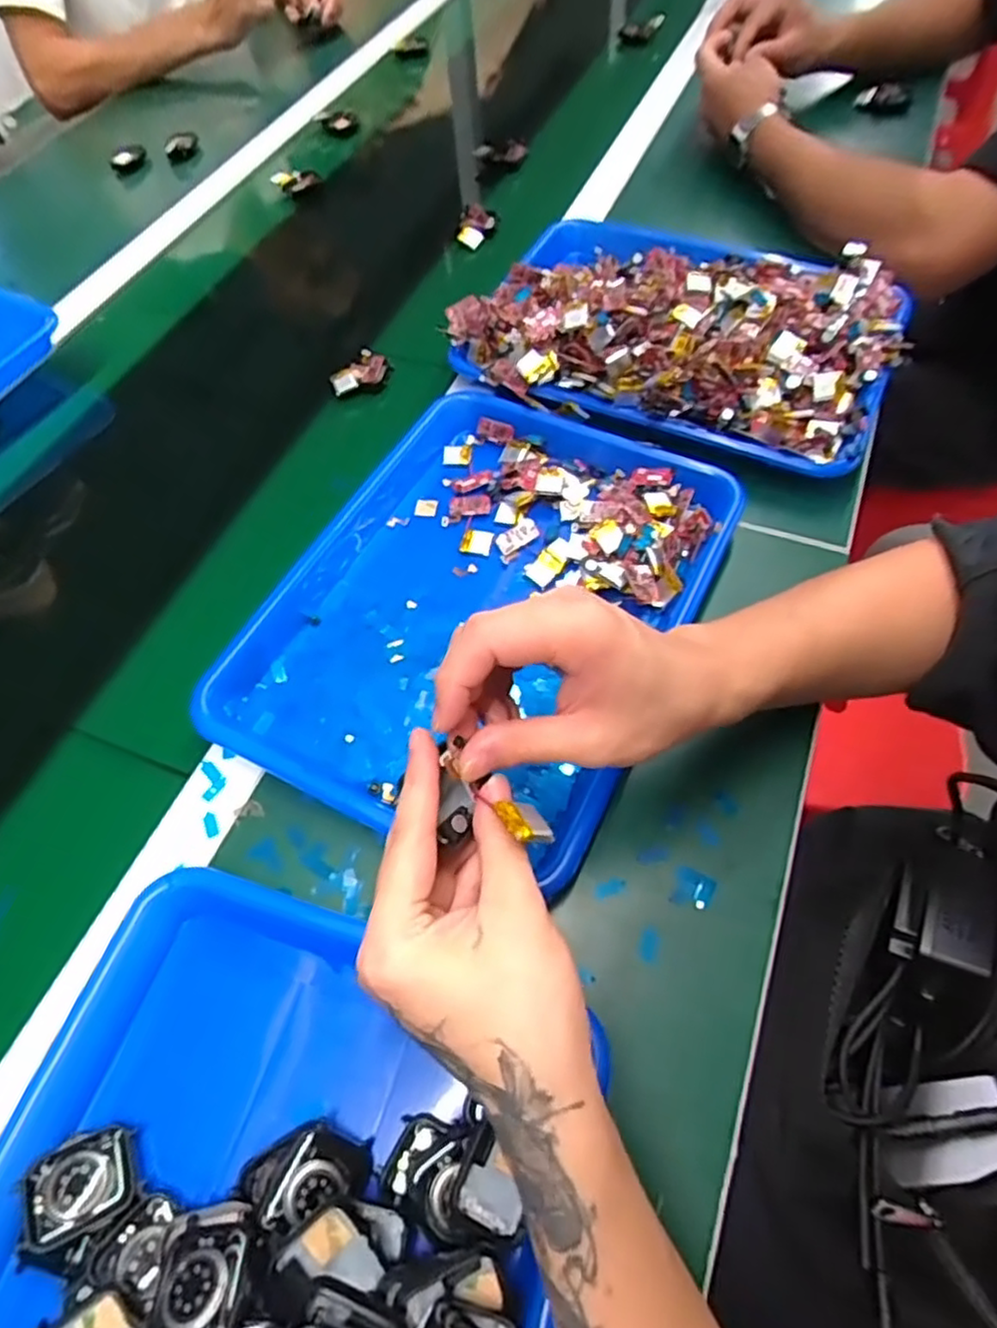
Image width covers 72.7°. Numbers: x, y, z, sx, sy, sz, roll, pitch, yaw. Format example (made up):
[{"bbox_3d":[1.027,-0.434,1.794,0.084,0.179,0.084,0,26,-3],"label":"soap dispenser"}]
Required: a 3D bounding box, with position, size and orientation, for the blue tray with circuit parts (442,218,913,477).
[{"bbox_3d":[0.149,-0.294,0.561,0.337,0.067,0.248,20,63,14],"label":"blue tray with circuit parts"}]

